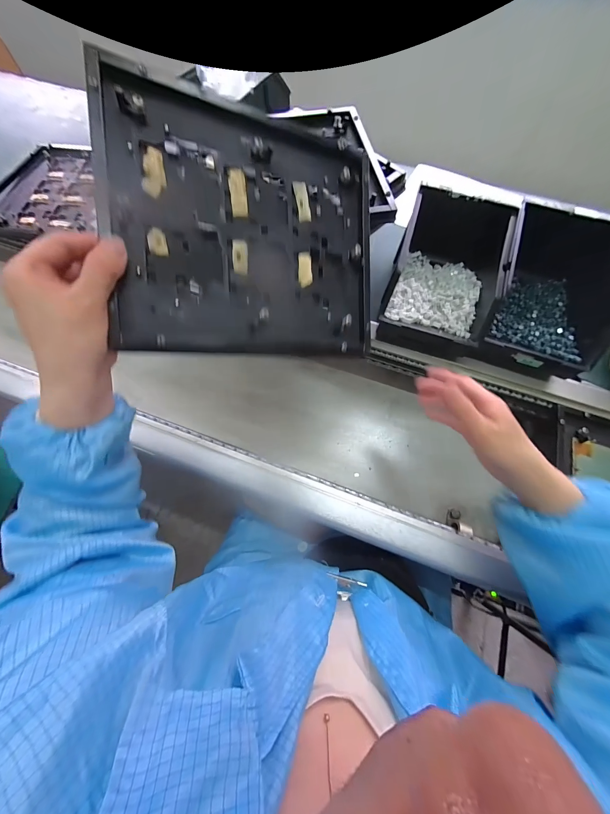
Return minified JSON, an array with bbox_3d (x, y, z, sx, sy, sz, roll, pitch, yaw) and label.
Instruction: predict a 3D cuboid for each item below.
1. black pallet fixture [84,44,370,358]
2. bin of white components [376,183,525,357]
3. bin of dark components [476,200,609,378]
[{"bbox_3d":[-0.046,-0.174,0.288,0.262,0.013,0.236,-3,94,-24],"label":"black pallet fixture"},{"bbox_3d":[0.222,-0.214,0.460,0.157,0.107,0.238,17,74,7],"label":"bin of white components"},{"bbox_3d":[0.368,-0.171,0.440,0.161,0.104,0.231,19,74,8],"label":"bin of dark components"}]

